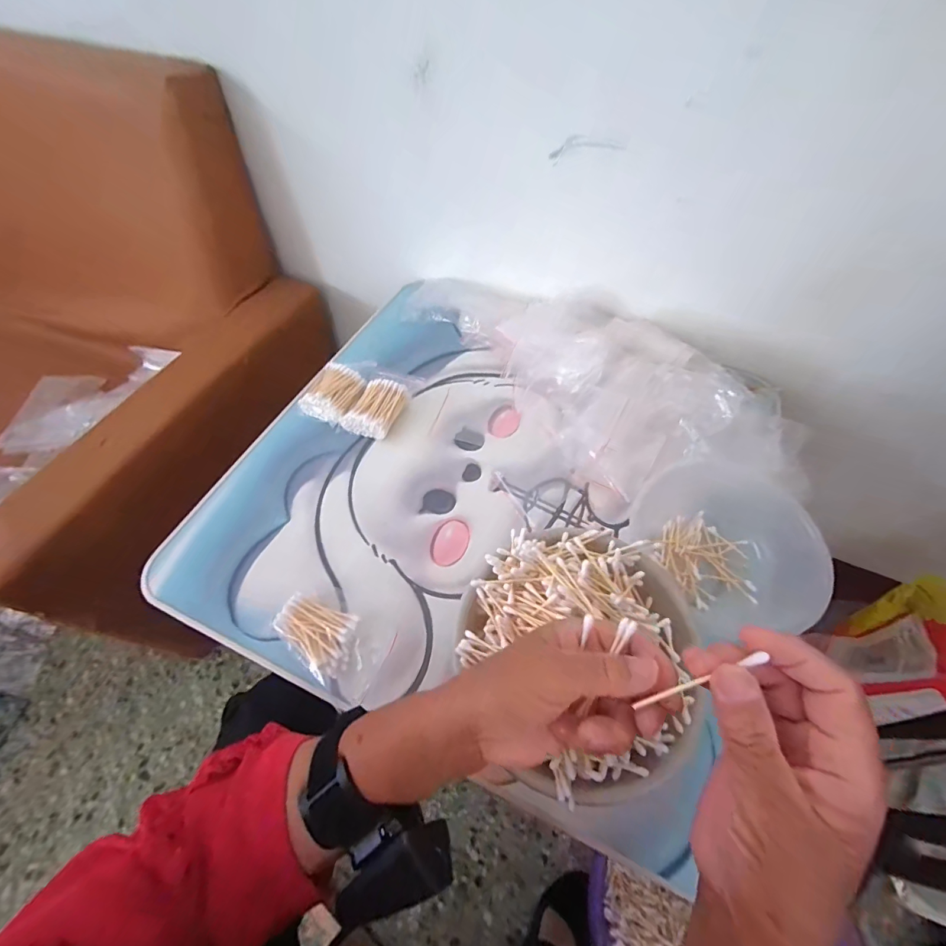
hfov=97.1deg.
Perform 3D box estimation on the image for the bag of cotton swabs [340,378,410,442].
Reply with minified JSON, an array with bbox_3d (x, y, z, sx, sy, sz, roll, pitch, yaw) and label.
[{"bbox_3d":[-0.119,-0.079,0.513,0.060,0.035,0.076,20,60,13],"label":"bag of cotton swabs"}]

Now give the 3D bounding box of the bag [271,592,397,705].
[{"bbox_3d":[-0.128,0.153,0.374,0.105,0.019,0.061,19,61,14],"label":"bag"}]

